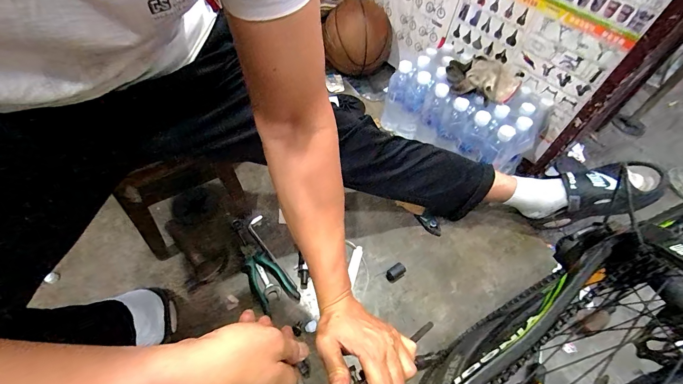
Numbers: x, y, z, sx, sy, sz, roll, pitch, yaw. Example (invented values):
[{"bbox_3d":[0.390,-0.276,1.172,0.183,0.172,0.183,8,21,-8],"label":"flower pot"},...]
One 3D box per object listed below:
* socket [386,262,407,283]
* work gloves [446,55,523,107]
[{"bbox_3d":[0.122,0.183,0.713,0.043,0.026,0.029,-26,60,-23],"label":"socket"},{"bbox_3d":[0.333,-0.269,0.766,0.173,0.071,0.104,27,55,14],"label":"work gloves"}]

